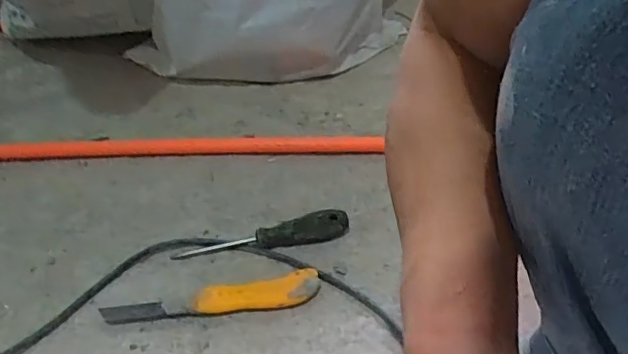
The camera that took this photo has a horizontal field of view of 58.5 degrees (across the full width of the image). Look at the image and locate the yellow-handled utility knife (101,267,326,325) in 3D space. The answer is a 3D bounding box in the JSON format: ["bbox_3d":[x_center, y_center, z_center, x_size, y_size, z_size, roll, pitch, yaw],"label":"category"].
[{"bbox_3d":[-0.106,0.128,0.593,0.223,0.025,0.036,-8,43,-7],"label":"yellow-handled utility knife"}]

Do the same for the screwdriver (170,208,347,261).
[{"bbox_3d":[-0.059,0.067,0.651,0.201,0.037,0.028,-10,43,-9],"label":"screwdriver"}]

